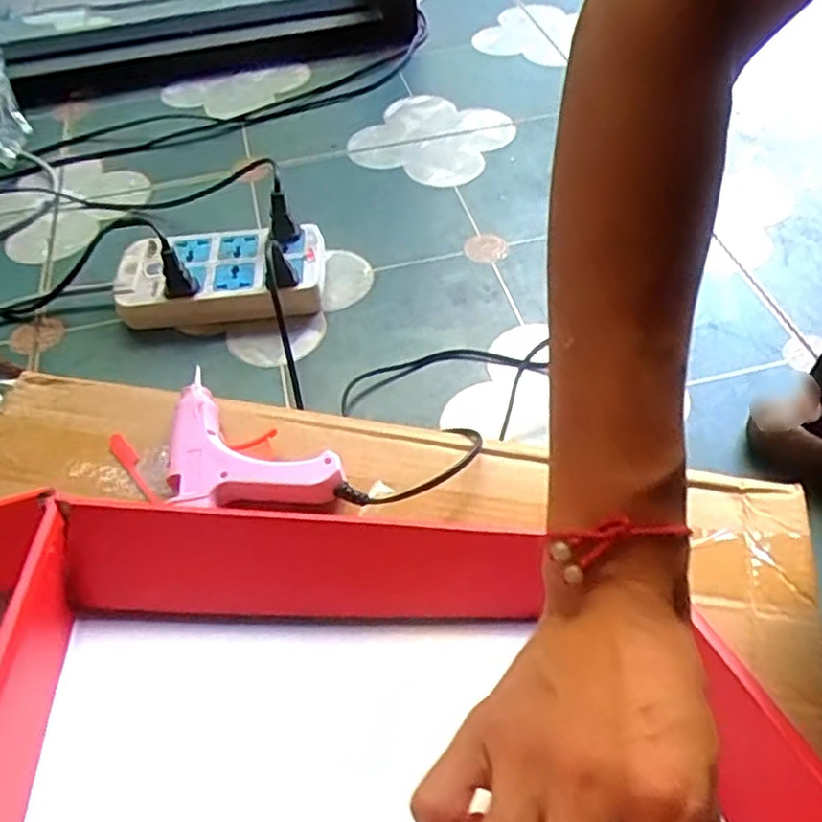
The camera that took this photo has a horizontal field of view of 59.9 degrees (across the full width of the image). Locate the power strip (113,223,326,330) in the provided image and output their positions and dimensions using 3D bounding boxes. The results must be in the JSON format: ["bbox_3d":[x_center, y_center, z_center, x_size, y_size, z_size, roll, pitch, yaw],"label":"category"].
[{"bbox_3d":[-0.164,-0.117,0.619,0.173,0.038,0.094,-8,50,-3],"label":"power strip"}]

